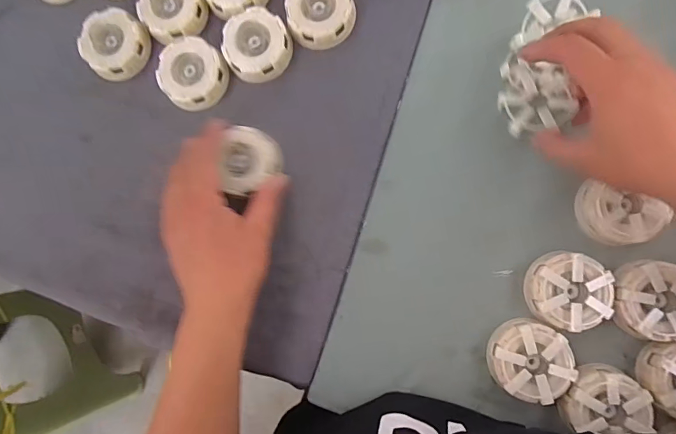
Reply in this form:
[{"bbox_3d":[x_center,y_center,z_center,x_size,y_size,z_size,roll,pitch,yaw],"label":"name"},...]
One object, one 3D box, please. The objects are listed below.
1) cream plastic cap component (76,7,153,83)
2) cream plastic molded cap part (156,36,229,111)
[{"bbox_3d":[-0.215,-0.165,0.397,0.057,0.021,0.061,-1,85,6],"label":"cream plastic cap component"},{"bbox_3d":[-0.138,-0.133,0.385,0.063,0.022,0.062,-1,85,6],"label":"cream plastic molded cap part"}]

